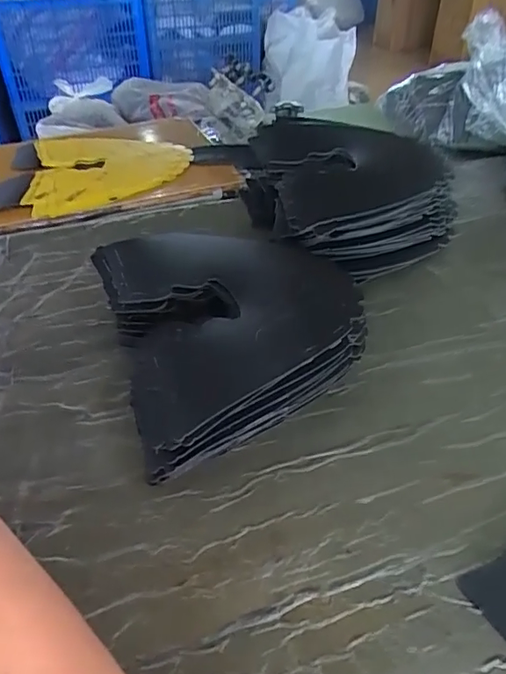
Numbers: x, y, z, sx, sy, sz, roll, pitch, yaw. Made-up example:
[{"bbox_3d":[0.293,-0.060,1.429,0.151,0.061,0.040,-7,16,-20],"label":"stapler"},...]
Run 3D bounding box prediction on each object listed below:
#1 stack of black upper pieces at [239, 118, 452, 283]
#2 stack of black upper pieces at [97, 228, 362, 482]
[{"bbox_3d":[0.124,-0.208,0.710,0.236,0.111,0.316,-7,41,-9],"label":"stack of black upper pieces"},{"bbox_3d":[-0.037,-0.010,0.502,0.237,0.087,0.250,-25,46,-26],"label":"stack of black upper pieces"}]

